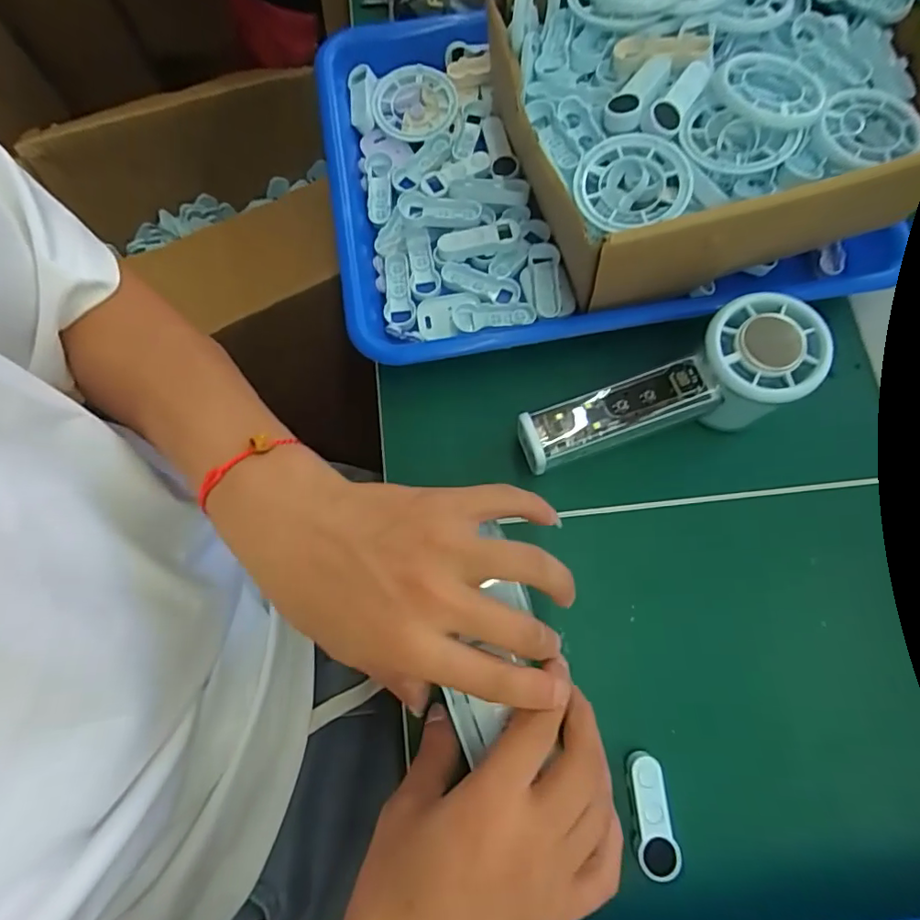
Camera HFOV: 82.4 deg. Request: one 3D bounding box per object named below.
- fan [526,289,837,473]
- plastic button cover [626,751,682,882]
[{"bbox_3d":[0.110,-0.032,0.285,0.154,0.056,0.057,-20,74,7],"label":"fan"},{"bbox_3d":[0.090,0.167,0.247,0.018,0.007,0.050,-5,74,-2],"label":"plastic button cover"}]

